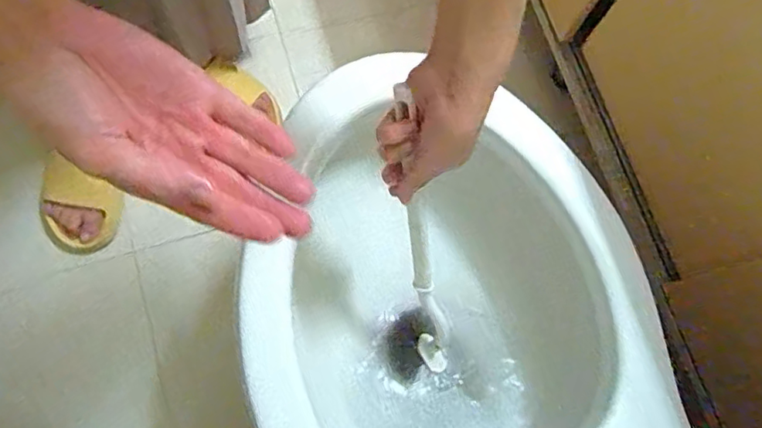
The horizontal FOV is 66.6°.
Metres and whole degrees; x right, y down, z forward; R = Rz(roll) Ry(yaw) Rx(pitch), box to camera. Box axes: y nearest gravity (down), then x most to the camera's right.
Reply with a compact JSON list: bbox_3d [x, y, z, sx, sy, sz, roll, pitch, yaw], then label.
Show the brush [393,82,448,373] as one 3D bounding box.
[{"bbox_3d":[0.037,0.036,0.539,0.037,0.361,0.038,-16,44,-4],"label":"brush"}]

